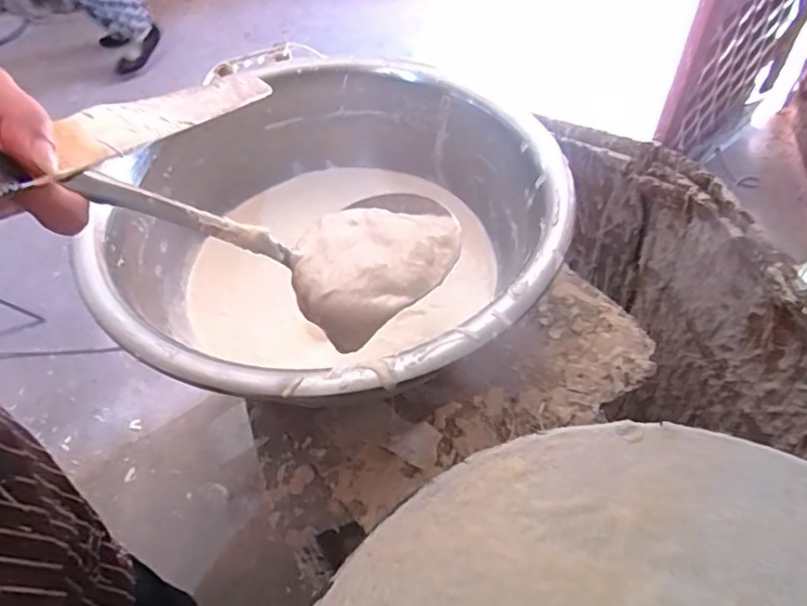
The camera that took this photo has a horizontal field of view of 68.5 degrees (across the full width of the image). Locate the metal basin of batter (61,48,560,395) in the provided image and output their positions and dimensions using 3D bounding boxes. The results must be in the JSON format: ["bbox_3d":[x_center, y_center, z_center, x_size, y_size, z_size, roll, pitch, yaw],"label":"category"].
[{"bbox_3d":[-0.071,-0.067,0.677,0.462,0.169,0.483,-2,53,2],"label":"metal basin of batter"}]

